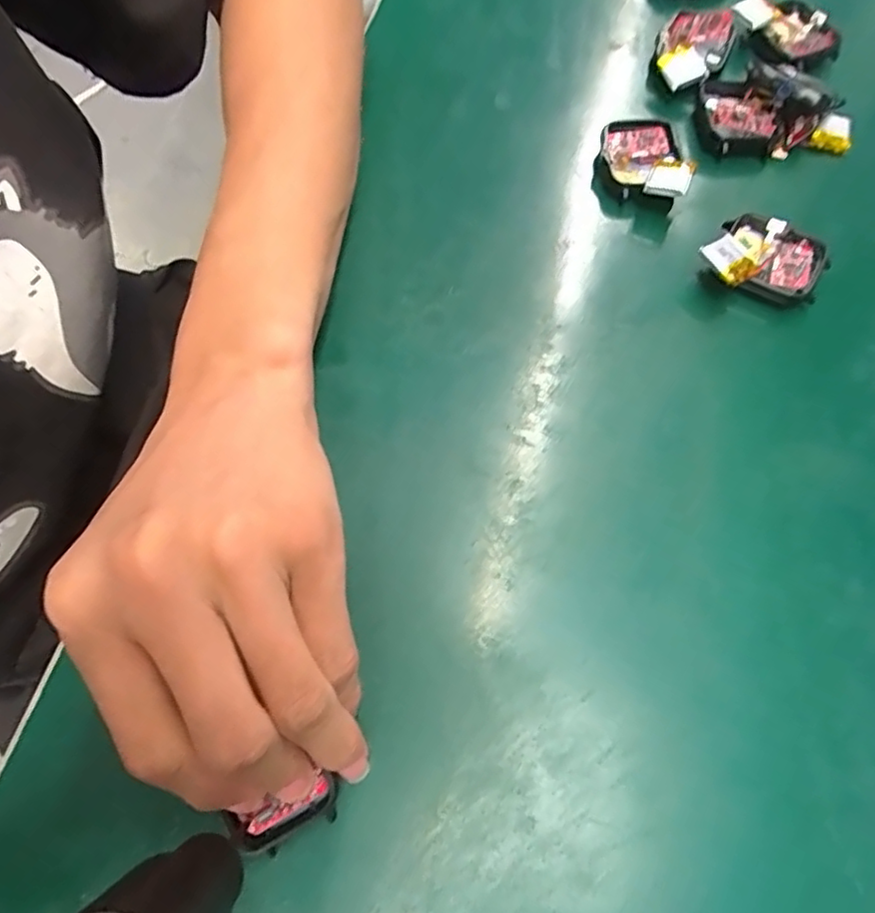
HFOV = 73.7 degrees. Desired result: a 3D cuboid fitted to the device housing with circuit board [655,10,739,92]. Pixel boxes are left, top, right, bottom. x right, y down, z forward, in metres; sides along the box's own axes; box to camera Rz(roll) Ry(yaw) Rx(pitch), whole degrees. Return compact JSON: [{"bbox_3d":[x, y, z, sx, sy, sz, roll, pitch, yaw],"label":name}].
[{"bbox_3d":[0.135,-0.215,0.310,0.036,0.015,0.053,25,70,11],"label":"device housing with circuit board"}]

